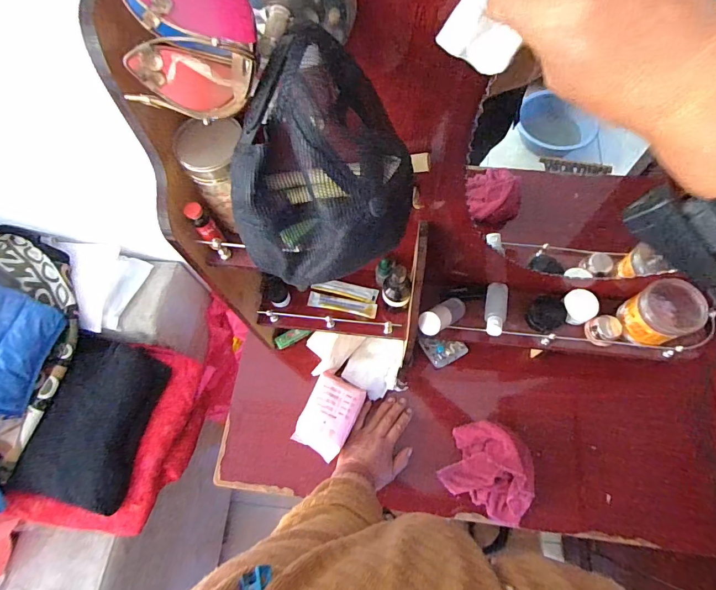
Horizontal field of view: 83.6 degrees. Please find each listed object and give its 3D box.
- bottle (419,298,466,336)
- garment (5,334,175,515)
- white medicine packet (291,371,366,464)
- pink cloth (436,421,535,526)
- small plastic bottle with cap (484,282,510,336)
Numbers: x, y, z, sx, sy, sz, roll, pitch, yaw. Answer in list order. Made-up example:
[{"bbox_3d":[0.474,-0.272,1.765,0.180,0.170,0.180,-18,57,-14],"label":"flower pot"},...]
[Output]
[{"bbox_3d":[0.140,0.033,0.649,0.036,0.035,0.117,47,35,19],"label":"bottle"},{"bbox_3d":[-0.473,0.242,0.731,0.183,0.063,0.310,14,69,8],"label":"garment"},{"bbox_3d":[-0.050,0.211,0.708,0.090,0.034,0.131,26,71,13],"label":"white medicine packet"},{"bbox_3d":[0.226,0.298,0.683,0.147,0.021,0.133,29,96,25],"label":"pink cloth"},{"bbox_3d":[0.231,0.022,0.663,0.033,0.024,0.099,13,54,8],"label":"small plastic bottle with cap"}]

